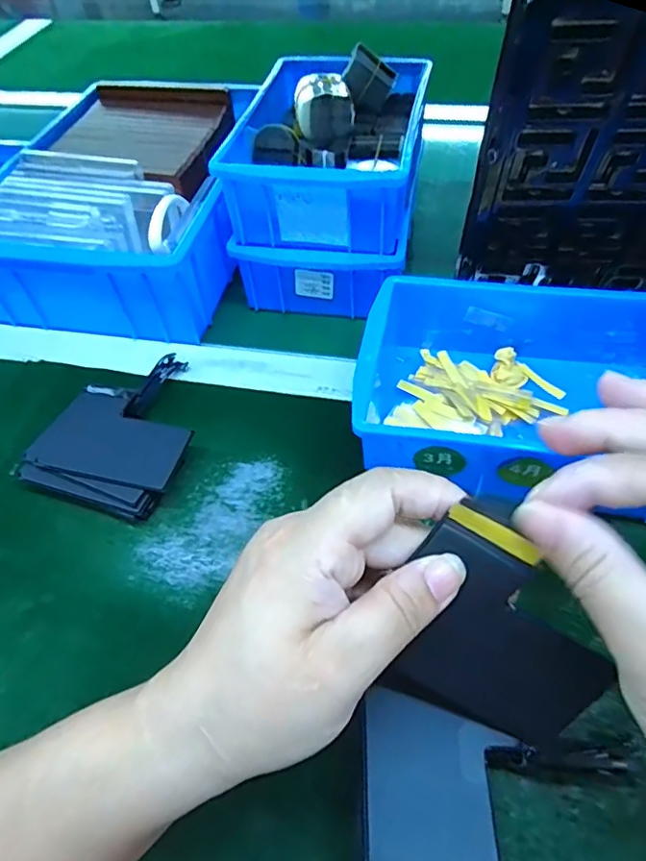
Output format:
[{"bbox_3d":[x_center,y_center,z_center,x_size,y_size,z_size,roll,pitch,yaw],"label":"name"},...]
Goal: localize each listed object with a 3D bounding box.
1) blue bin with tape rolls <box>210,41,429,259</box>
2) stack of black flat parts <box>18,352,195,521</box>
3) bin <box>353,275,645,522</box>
[{"bbox_3d":[0.015,-0.219,0.431,0.132,0.085,0.194,10,53,11],"label":"blue bin with tape rolls"},{"bbox_3d":[-0.125,-0.003,0.372,0.096,0.023,0.126,14,54,14],"label":"stack of black flat parts"},{"bbox_3d":[0.121,-0.025,0.345,0.194,0.068,0.145,11,53,12],"label":"bin"}]

